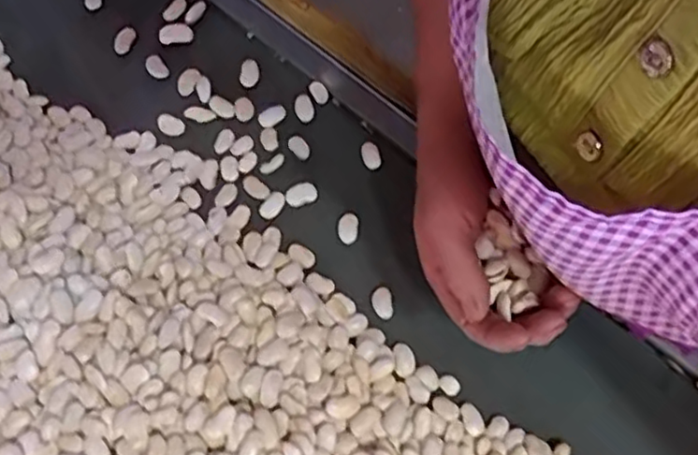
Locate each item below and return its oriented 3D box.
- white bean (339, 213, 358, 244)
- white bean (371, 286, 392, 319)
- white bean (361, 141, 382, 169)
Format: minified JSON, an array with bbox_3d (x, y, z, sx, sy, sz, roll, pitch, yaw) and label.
[{"bbox_3d":[-0.001,0.000,0.456,0.012,0.004,0.021,7,71,4],"label":"white bean"},{"bbox_3d":[0.021,0.049,0.439,0.013,0.004,0.021,-6,70,-1],"label":"white bean"},{"bbox_3d":[0.015,-0.050,0.471,0.012,0.008,0.019,-18,71,-5],"label":"white bean"}]

